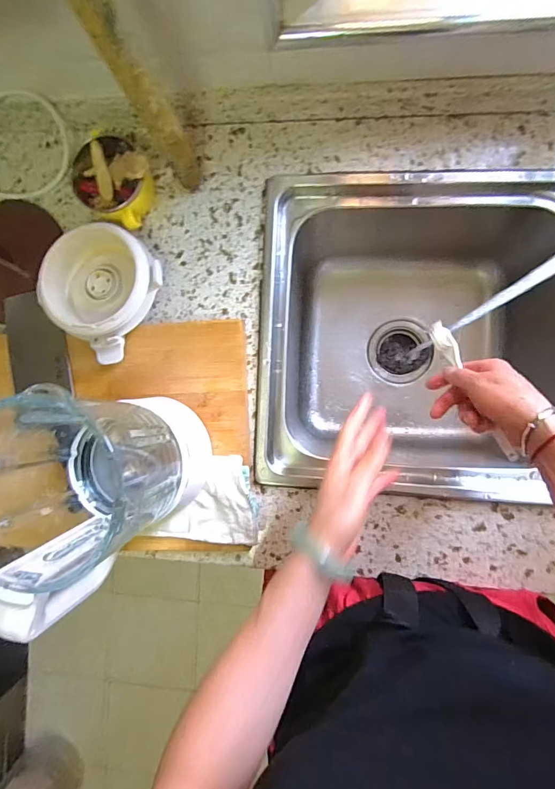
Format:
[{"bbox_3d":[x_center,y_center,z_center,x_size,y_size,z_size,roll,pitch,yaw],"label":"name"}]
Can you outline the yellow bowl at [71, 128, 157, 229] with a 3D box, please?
[{"bbox_3d":[-0.209,-0.275,0.527,0.095,0.065,0.096,0,90,7],"label":"yellow bowl"}]

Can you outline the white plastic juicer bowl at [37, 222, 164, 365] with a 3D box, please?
[{"bbox_3d":[-0.225,-0.137,0.529,0.137,0.068,0.142,0,90,7],"label":"white plastic juicer bowl"}]

